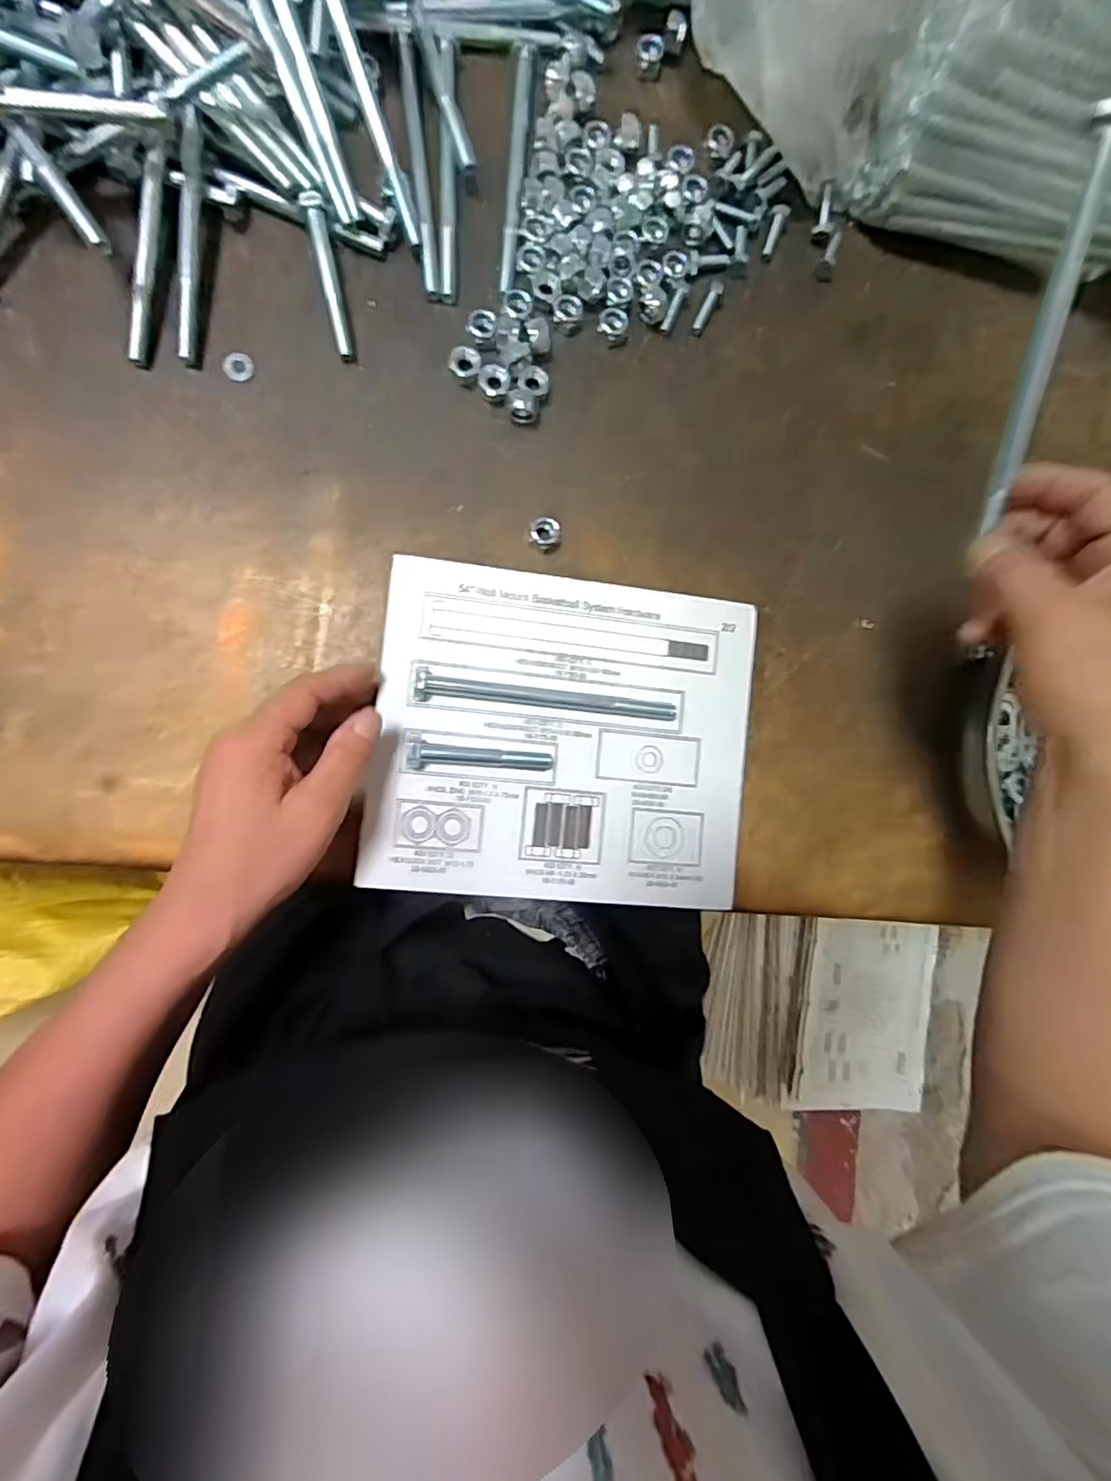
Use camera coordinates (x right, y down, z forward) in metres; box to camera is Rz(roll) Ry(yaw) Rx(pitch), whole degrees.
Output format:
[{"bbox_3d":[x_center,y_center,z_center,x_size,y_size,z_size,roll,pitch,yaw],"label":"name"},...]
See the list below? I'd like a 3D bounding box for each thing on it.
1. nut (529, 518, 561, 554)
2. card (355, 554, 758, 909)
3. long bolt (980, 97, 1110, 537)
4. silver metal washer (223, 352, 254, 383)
[{"bbox_3d":[-0.006,-0.127,0.366,0.020,0.013,0.016,29,83,-6],"label":"nut"},{"bbox_3d":[0.009,-0.002,0.355,0.222,0.006,0.189,6,86,-9],"label":"card"},{"bbox_3d":[0.204,-0.167,0.248,0.011,0.012,0.150,-1,113,-9],"label":"long bolt"},{"bbox_3d":[-0.184,-0.216,0.344,0.016,0.004,0.015,0,87,-9],"label":"silver metal washer"}]

